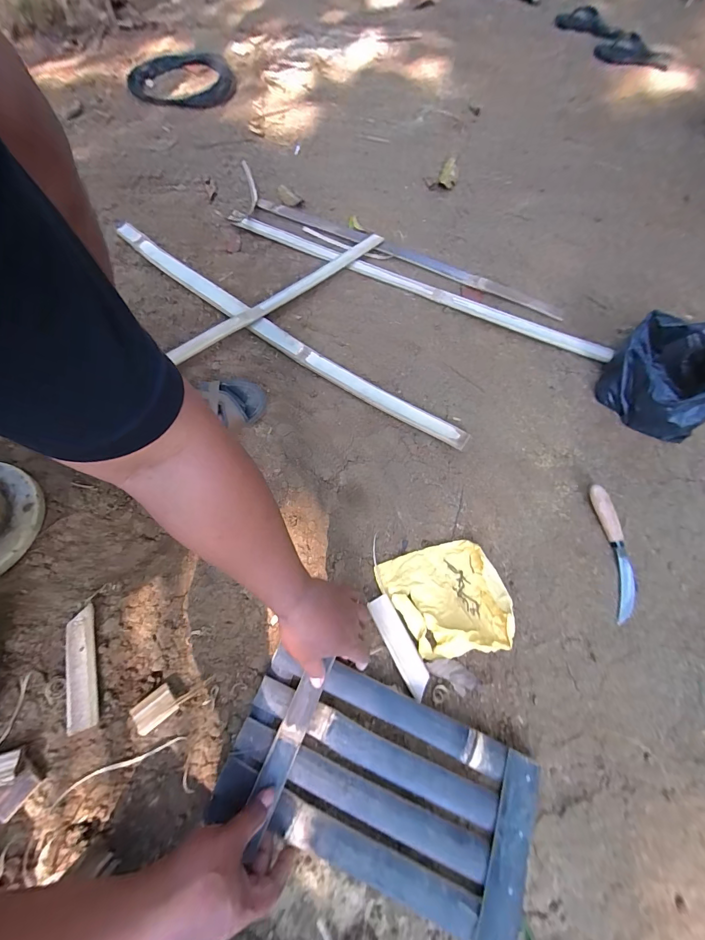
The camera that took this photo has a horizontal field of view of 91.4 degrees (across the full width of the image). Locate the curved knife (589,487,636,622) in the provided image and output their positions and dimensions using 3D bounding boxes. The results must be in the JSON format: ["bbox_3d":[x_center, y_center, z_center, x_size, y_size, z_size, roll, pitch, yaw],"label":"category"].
[{"bbox_3d":[0.401,0.122,0.523,0.038,0.028,0.197,0,67,-1],"label":"curved knife"}]

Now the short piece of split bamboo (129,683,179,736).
[{"bbox_3d":[-0.253,0.307,0.440,0.050,0.012,0.036,-35,72,-14],"label":"short piece of split bamboo"}]

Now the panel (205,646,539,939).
[{"bbox_3d":[0.030,0.365,0.400,0.341,0.027,0.187,22,69,8],"label":"panel"}]

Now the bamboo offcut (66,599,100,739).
[{"bbox_3d":[-0.358,0.260,0.453,0.036,0.013,0.144,-16,69,-8],"label":"bamboo offcut"}]

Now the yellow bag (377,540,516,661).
[{"bbox_3d":[0.133,0.186,0.493,0.165,0.023,0.148,-13,68,-7],"label":"yellow bag"}]

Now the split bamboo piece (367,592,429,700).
[{"bbox_3d":[0.065,0.237,0.469,0.036,0.016,0.129,-26,70,-12],"label":"split bamboo piece"}]

